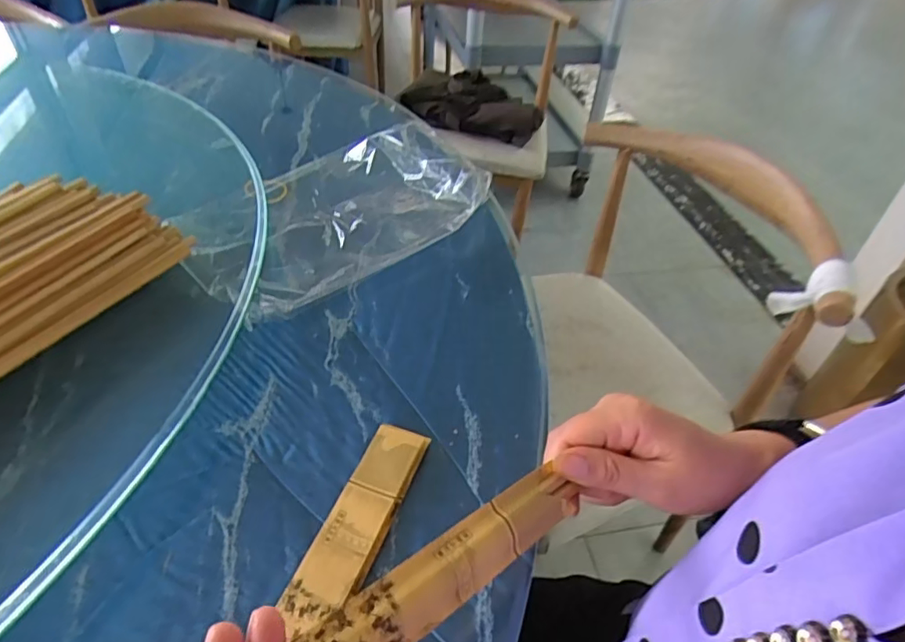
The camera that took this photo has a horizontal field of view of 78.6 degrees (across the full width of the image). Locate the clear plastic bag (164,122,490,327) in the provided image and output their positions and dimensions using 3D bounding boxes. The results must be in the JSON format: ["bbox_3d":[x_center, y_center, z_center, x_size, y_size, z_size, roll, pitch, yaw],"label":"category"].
[{"bbox_3d":[-0.106,-0.121,0.528,0.287,0.042,0.184,-30,55,-31],"label":"clear plastic bag"}]

